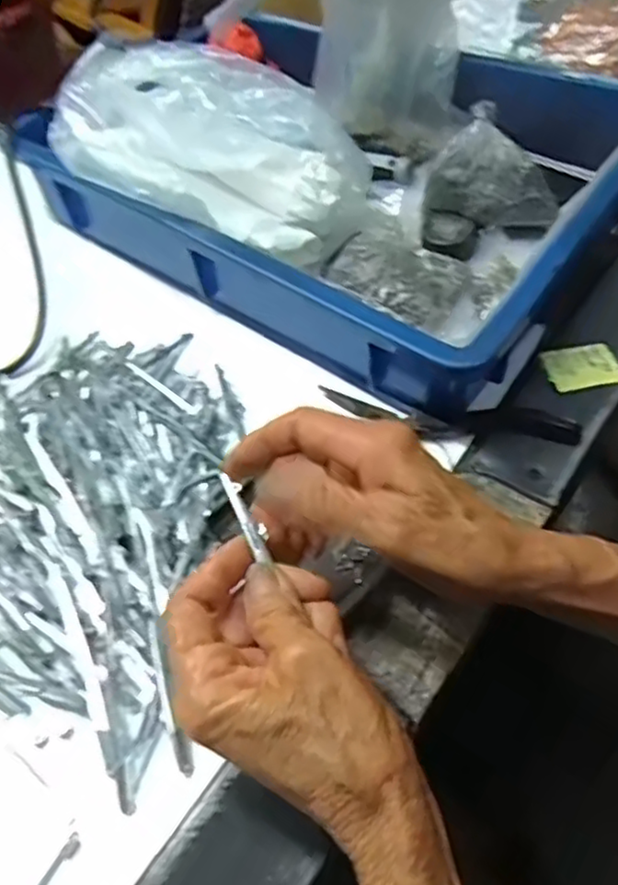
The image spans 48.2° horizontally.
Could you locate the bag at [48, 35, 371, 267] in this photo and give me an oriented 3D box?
[{"bbox_3d":[-0.067,-0.194,0.465,0.208,0.099,0.112,9,52,12],"label":"bag"}]

